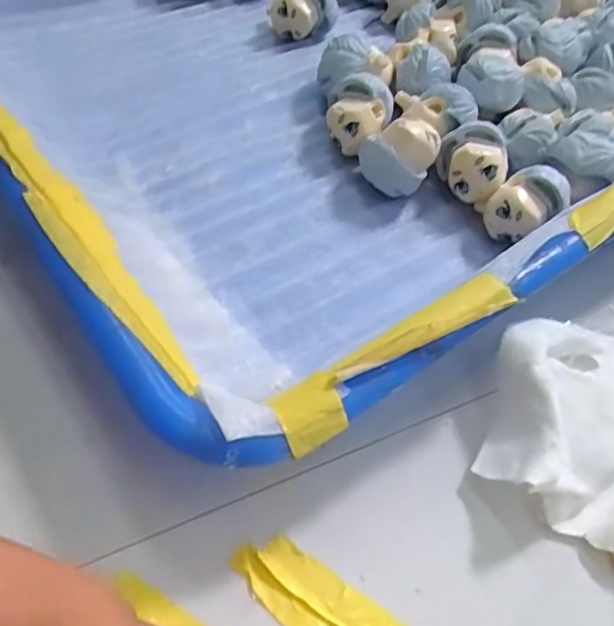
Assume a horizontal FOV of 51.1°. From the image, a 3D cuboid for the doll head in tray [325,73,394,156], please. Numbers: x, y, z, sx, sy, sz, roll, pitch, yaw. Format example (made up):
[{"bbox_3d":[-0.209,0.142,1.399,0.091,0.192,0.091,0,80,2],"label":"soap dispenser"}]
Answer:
[{"bbox_3d":[0.019,-0.070,0.231,0.022,0.021,0.024,1,57,-1],"label":"doll head in tray"}]

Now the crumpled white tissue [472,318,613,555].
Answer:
[{"bbox_3d":[0.091,0.030,0.169,0.083,0.018,0.067,26,54,11],"label":"crumpled white tissue"}]

